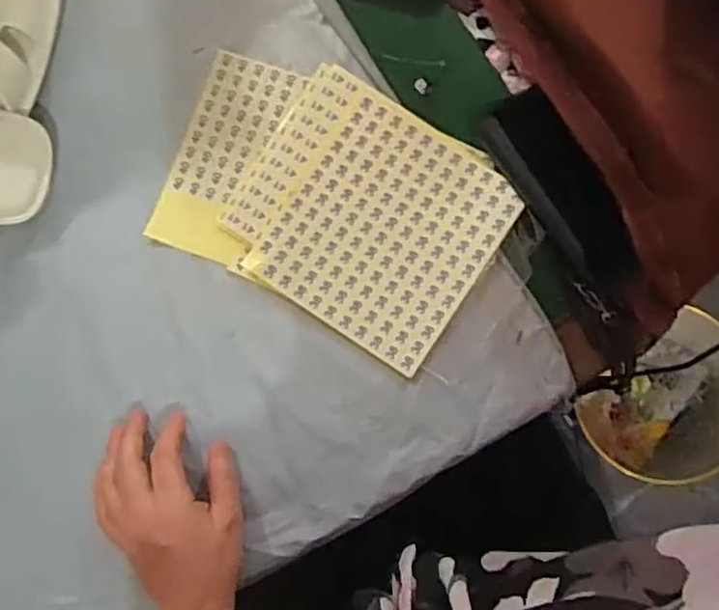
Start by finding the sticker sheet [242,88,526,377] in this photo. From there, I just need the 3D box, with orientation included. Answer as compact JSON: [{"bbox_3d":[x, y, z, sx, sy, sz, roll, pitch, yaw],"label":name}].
[{"bbox_3d":[0.021,-0.060,0.530,0.160,0.011,0.168,34,83,7],"label":"sticker sheet"}]

